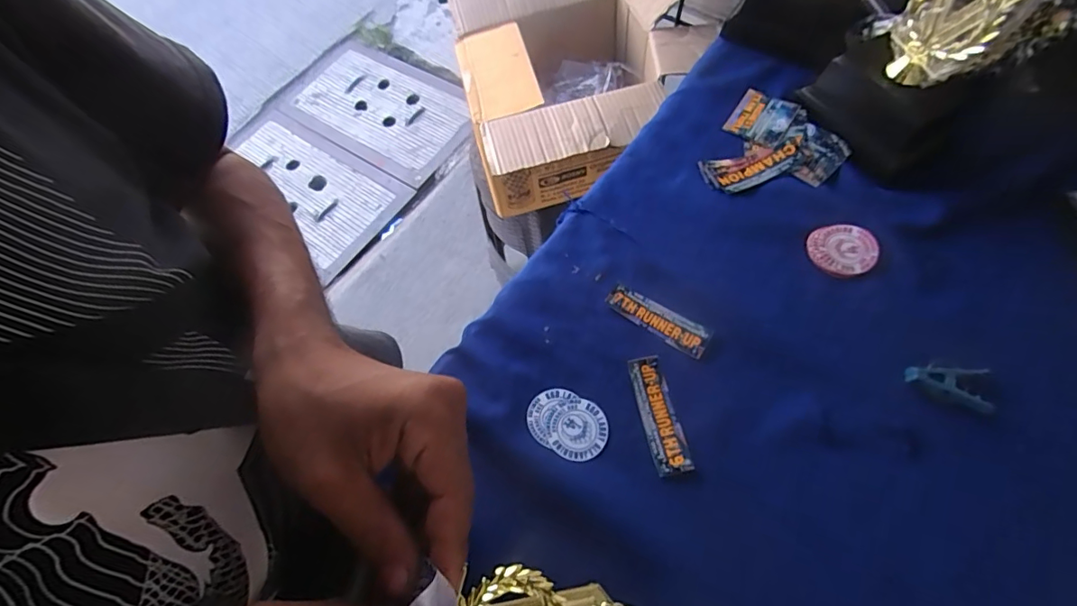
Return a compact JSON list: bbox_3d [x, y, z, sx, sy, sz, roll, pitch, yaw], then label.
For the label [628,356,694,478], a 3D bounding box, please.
[{"bbox_3d":[0.088,0.083,0.374,0.025,0.006,0.085,-15,65,4],"label":"label"}]

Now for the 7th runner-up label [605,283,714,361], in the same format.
[{"bbox_3d":[0.096,0.013,0.408,0.086,0.005,0.027,30,74,17],"label":"7th runner-up label"}]

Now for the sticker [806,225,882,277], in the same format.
[{"bbox_3d":[0.256,-0.045,0.423,0.056,0.007,0.045,-1,65,2],"label":"sticker"}]

